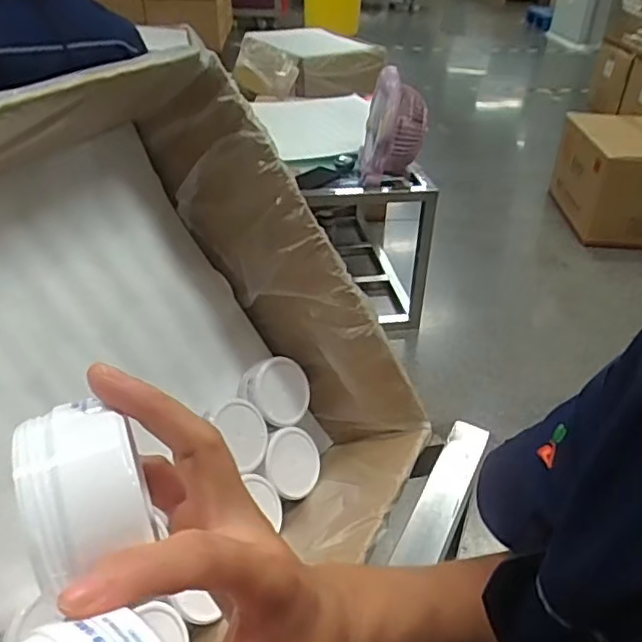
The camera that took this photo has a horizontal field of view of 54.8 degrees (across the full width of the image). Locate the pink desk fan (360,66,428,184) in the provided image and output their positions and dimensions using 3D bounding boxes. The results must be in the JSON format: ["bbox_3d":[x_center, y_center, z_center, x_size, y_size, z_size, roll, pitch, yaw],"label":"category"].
[{"bbox_3d":[0.178,-0.469,1.520,0.157,0.257,0.209,6,34,5],"label":"pink desk fan"}]

